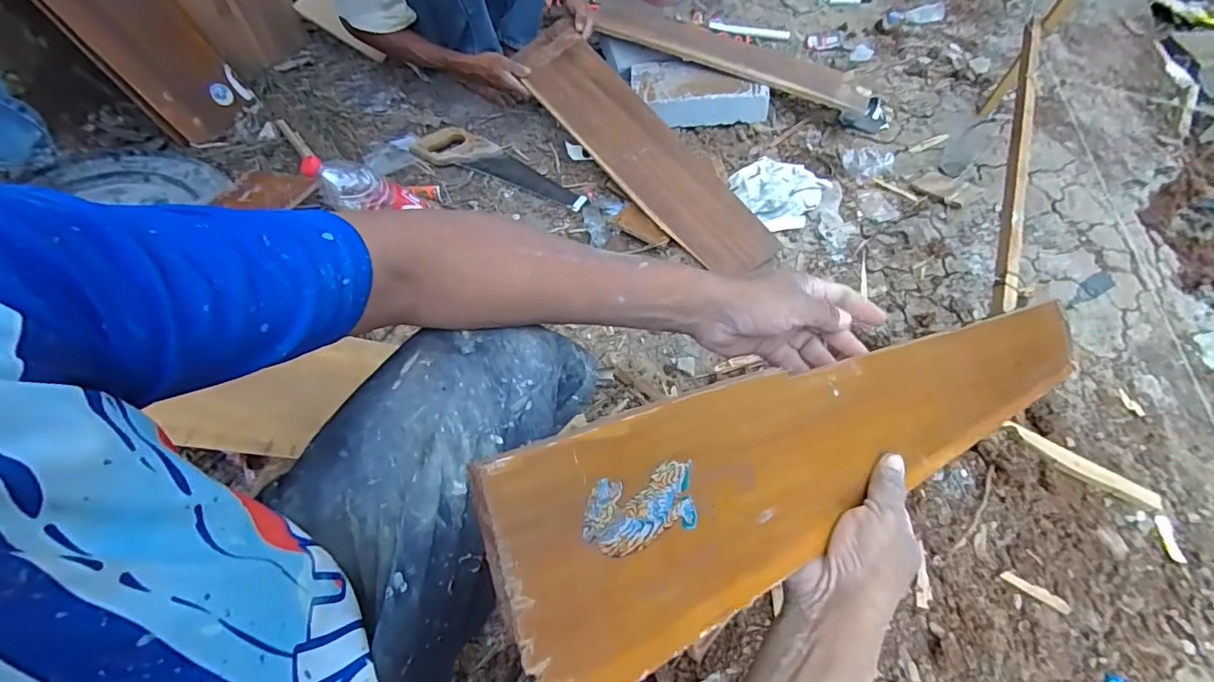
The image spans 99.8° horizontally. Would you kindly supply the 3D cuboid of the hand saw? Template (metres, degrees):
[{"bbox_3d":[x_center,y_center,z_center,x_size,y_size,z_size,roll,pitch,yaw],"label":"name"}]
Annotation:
[{"bbox_3d":[-0.239,-0.407,1.184,0.411,0.027,0.102,21,72,3],"label":"hand saw"}]

